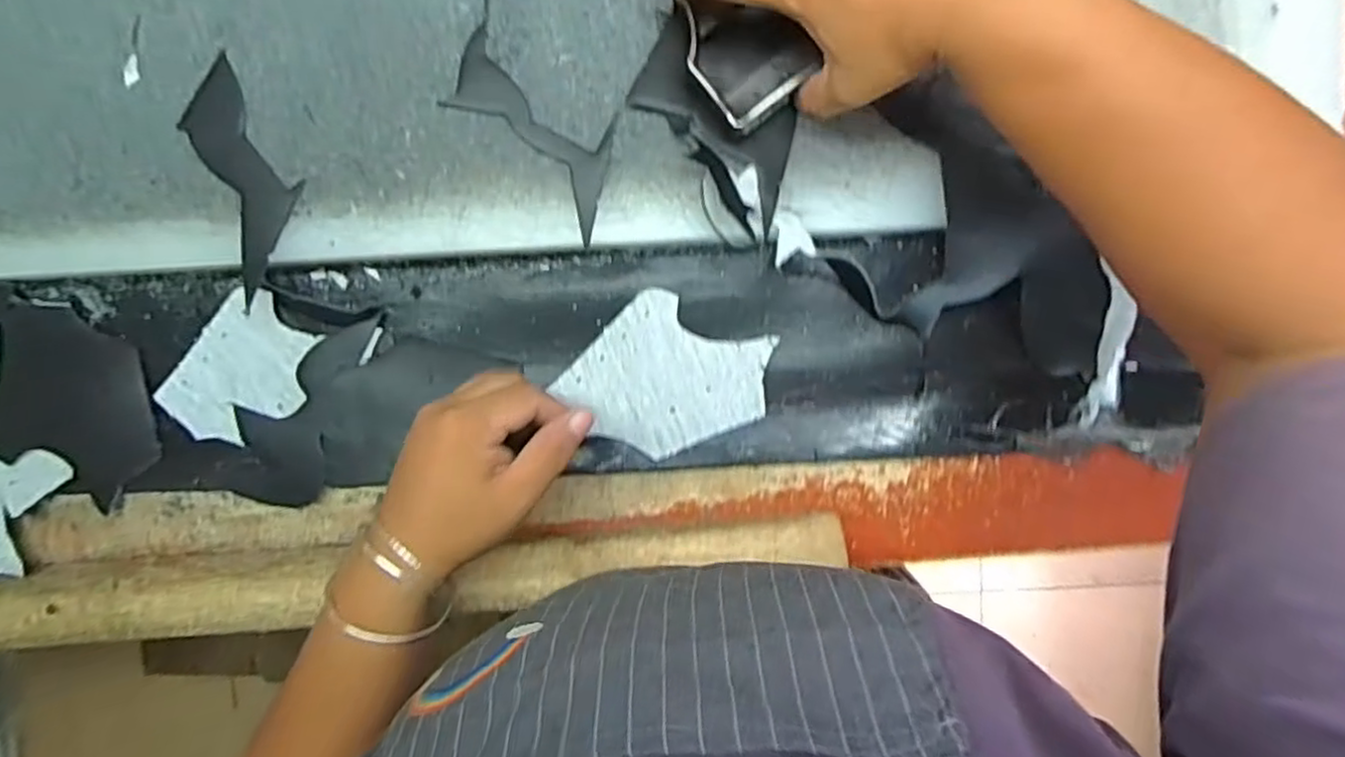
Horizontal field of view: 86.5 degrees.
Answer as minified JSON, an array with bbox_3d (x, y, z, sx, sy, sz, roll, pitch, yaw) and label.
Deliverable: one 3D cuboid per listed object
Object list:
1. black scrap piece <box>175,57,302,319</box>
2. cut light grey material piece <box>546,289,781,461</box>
[{"bbox_3d":[-0.262,-0.122,0.438,0.055,0.005,0.140,-18,96,2],"label":"black scrap piece"},{"bbox_3d":[-0.003,0.000,0.465,0.122,0.007,0.097,22,87,4],"label":"cut light grey material piece"}]

